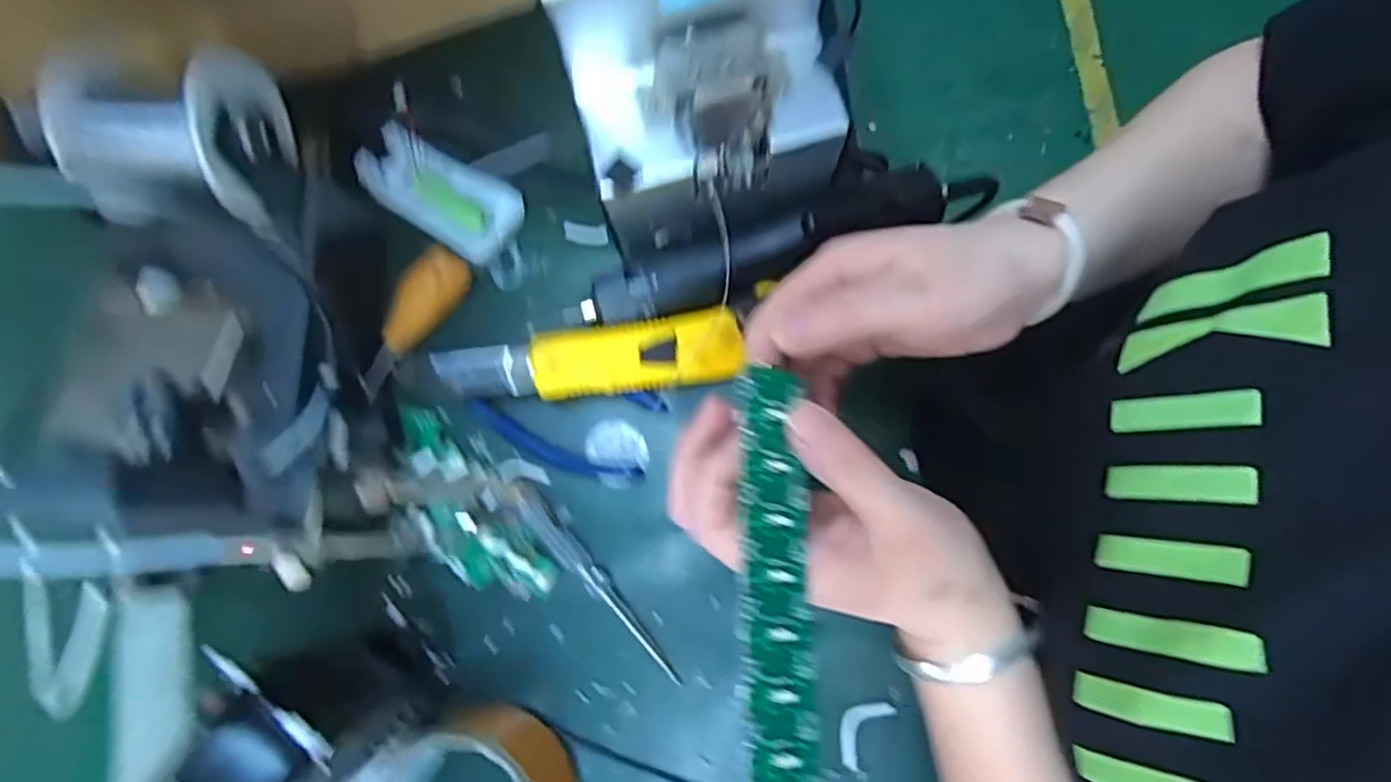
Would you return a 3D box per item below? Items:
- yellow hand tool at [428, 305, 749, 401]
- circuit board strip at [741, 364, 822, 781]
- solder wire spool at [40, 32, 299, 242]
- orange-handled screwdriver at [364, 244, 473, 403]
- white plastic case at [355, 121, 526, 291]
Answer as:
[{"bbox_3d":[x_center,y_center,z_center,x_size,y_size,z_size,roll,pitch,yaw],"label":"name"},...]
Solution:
[{"bbox_3d":[-0.055,-0.016,0.371,0.160,0.032,0.037,-8,80,2],"label":"yellow hand tool"},{"bbox_3d":[0.031,0.068,0.240,0.028,0.006,0.155,9,72,-30],"label":"circuit board strip"},{"bbox_3d":[-0.224,-0.110,0.298,0.074,0.060,0.072,11,81,5],"label":"solder wire spool"},{"bbox_3d":[-0.162,-0.040,0.380,0.026,0.024,0.090,36,84,8],"label":"orange-handled screwdriver"},{"bbox_3d":[-0.143,-0.112,0.395,0.109,0.024,0.048,34,84,8],"label":"white plastic case"}]

